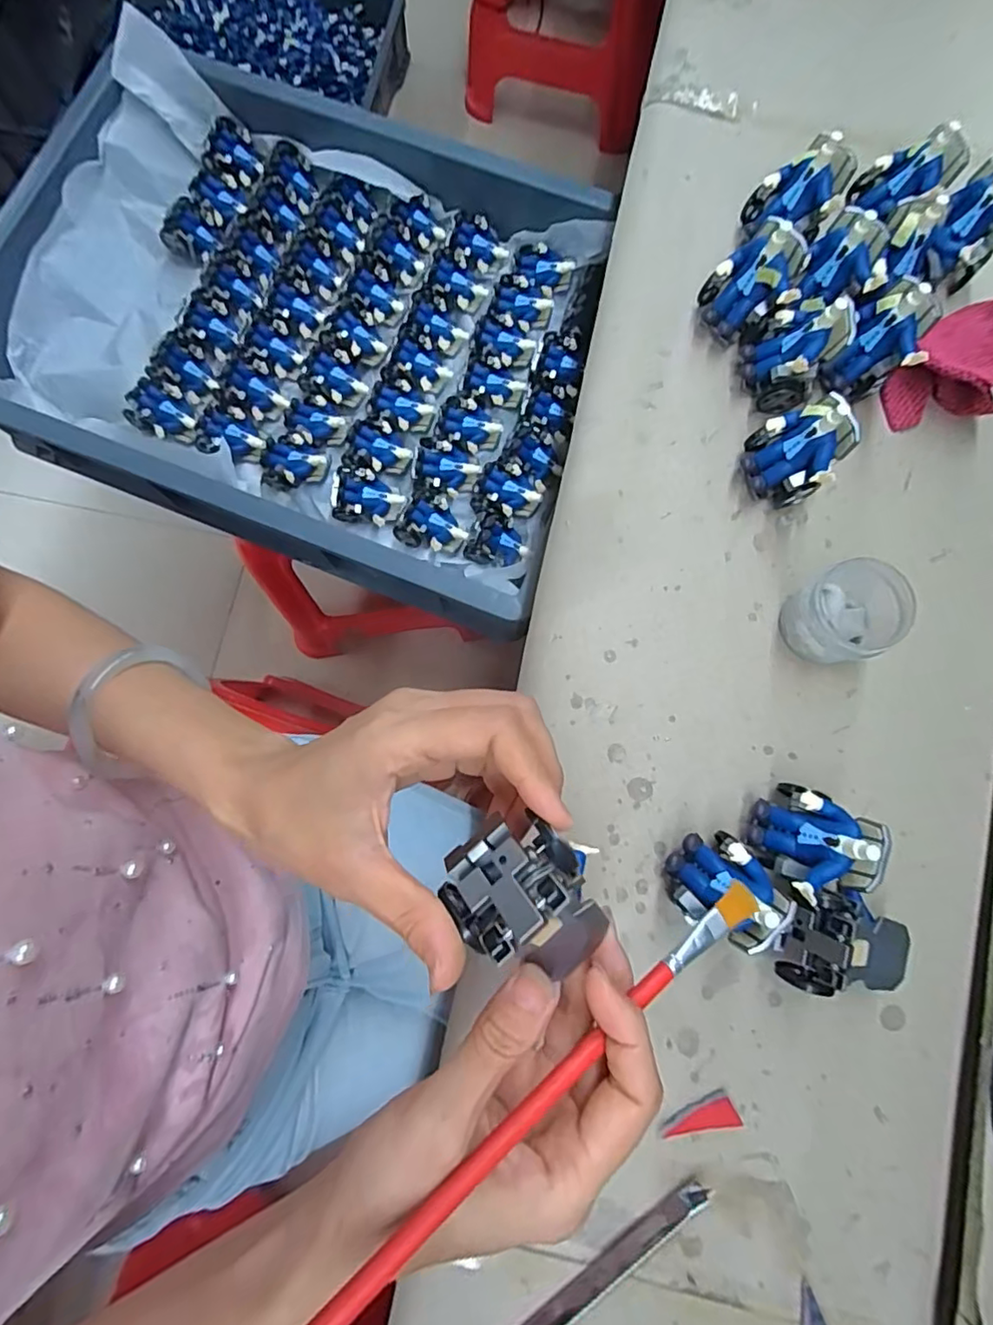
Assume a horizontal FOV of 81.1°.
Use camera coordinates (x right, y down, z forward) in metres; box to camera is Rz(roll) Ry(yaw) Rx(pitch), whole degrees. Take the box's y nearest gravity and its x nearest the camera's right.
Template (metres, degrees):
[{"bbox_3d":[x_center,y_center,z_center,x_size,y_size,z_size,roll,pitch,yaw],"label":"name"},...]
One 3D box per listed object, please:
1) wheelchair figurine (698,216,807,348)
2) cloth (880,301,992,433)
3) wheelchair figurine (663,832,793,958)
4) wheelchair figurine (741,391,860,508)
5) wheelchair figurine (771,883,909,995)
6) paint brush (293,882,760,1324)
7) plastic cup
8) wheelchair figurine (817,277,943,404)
[{"bbox_3d":[0.157,-0.233,0.360,0.049,0.061,0.034,21,80,4],"label":"wheelchair figurine"},{"bbox_3d":[0.290,-0.184,0.361,0.060,0.041,0.086,41,82,7],"label":"cloth"},{"bbox_3d":[0.112,0.115,0.295,0.046,0.063,0.049,-28,80,-5],"label":"wheelchair figurine"},{"bbox_3d":[0.174,-0.122,0.340,0.042,0.061,0.051,-30,80,-6],"label":"wheelchair figurine"},{"bbox_3d":[0.179,0.144,0.296,0.062,0.050,0.051,12,79,2],"label":"wheelchair figurine"},{"bbox_3d":[0.003,0.156,0.186,0.261,0.005,0.011,-30,80,-26],"label":"paint brush"},{"bbox_3d":[0.199,-0.028,0.331,0.057,0.048,0.049,-42,82,-7],"label":"plastic cup"},{"bbox_3d":[0.232,-0.193,0.352,0.042,0.058,0.043,30,80,6],"label":"wheelchair figurine"}]

